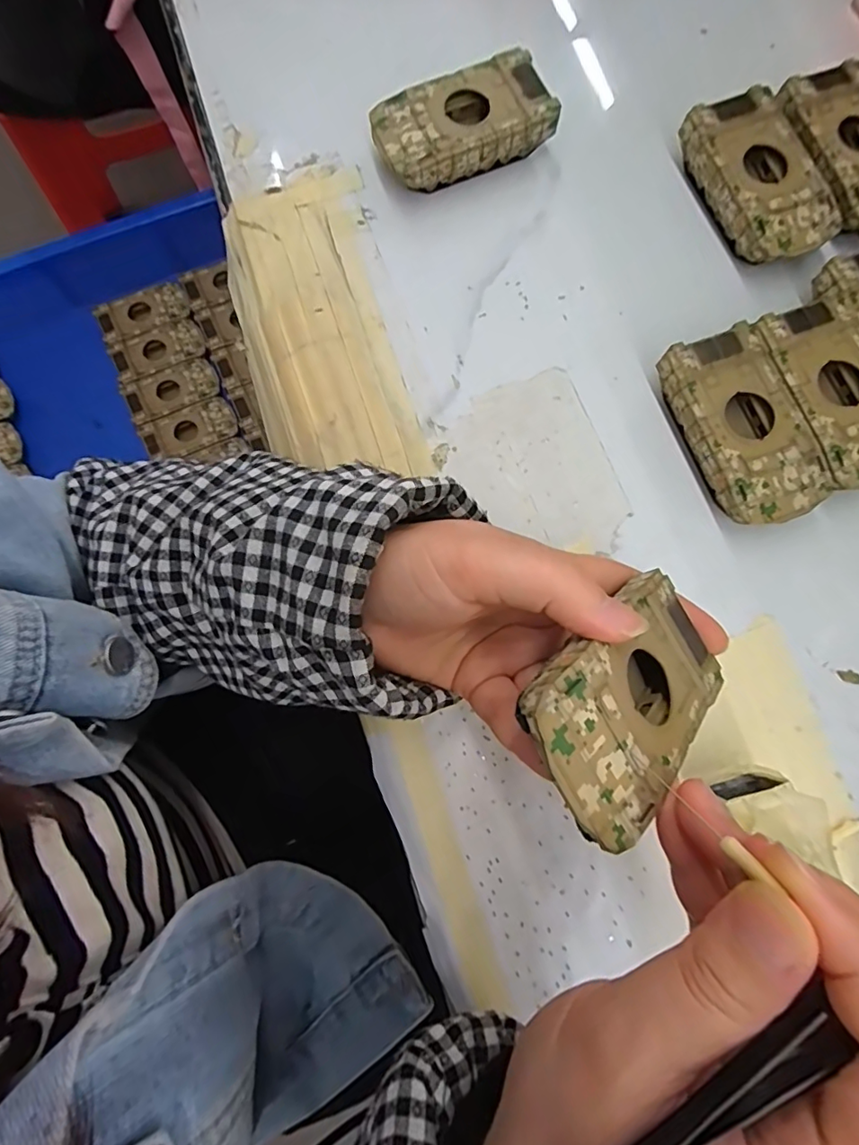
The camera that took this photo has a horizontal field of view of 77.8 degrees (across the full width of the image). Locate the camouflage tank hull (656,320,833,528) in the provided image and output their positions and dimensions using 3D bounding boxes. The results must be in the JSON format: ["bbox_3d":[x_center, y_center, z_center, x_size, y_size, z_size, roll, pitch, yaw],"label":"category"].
[{"bbox_3d":[0.154,-0.069,0.267,0.053,0.025,0.095,-20,80,-4],"label":"camouflage tank hull"}]

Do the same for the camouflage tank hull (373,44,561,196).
[{"bbox_3d":[0.018,-0.248,0.298,0.095,0.026,0.047,-22,80,-5],"label":"camouflage tank hull"}]

